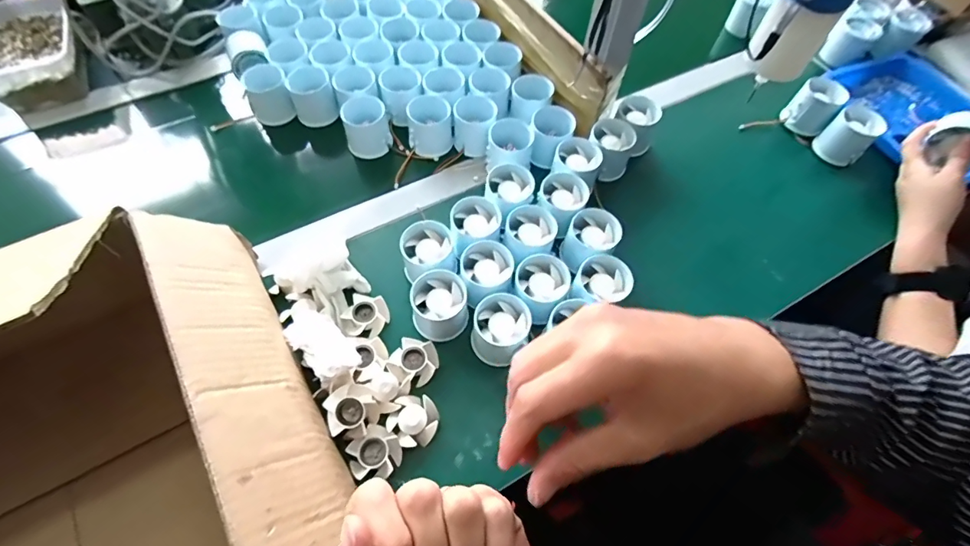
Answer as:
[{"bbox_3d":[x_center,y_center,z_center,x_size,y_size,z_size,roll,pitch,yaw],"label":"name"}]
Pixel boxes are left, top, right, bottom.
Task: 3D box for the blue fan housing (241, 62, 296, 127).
[{"bbox_3d":[-0.278,-0.228,0.598,0.051,0.054,0.049,-23,63,-15],"label":"blue fan housing"}]

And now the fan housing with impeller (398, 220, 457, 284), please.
[{"bbox_3d":[-0.057,-0.018,0.470,0.052,0.045,0.051,1,59,-1],"label":"fan housing with impeller"}]

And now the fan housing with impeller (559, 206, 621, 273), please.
[{"bbox_3d":[0.109,-0.033,0.486,0.049,0.050,0.048,1,59,-1],"label":"fan housing with impeller"}]

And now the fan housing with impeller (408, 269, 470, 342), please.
[{"bbox_3d":[-0.043,0.031,0.444,0.053,0.047,0.049,-6,60,-5],"label":"fan housing with impeller"}]

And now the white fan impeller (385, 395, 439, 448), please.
[{"bbox_3d":[-0.062,0.130,0.406,0.043,0.012,0.043,12,60,5],"label":"white fan impeller"}]

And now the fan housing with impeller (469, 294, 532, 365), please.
[{"bbox_3d":[0.015,0.053,0.433,0.052,0.044,0.050,13,60,6],"label":"fan housing with impeller"}]

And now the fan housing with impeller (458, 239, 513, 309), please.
[{"bbox_3d":[0.001,0.004,0.459,0.050,0.042,0.060,6,59,2],"label":"fan housing with impeller"}]

